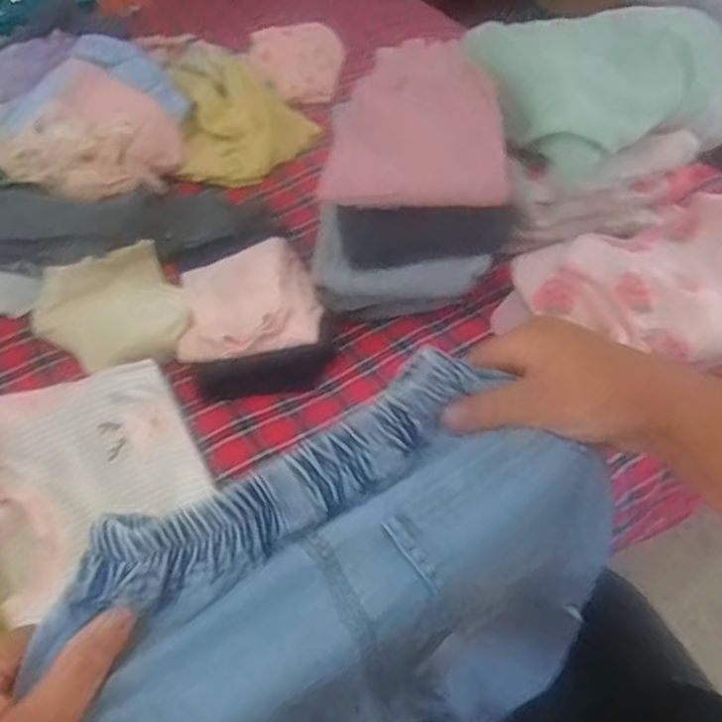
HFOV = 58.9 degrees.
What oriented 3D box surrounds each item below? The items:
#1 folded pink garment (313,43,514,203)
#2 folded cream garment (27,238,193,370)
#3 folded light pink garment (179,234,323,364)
[{"bbox_3d":[0.065,-0.264,0.689,0.192,0.065,0.223,6,51,5],"label":"folded pink garment"},{"bbox_3d":[-0.284,-0.057,0.723,0.158,0.034,0.185,-24,55,-19],"label":"folded cream garment"},{"bbox_3d":[-0.123,-0.073,0.704,0.154,0.035,0.160,-4,51,-3],"label":"folded light pink garment"}]

